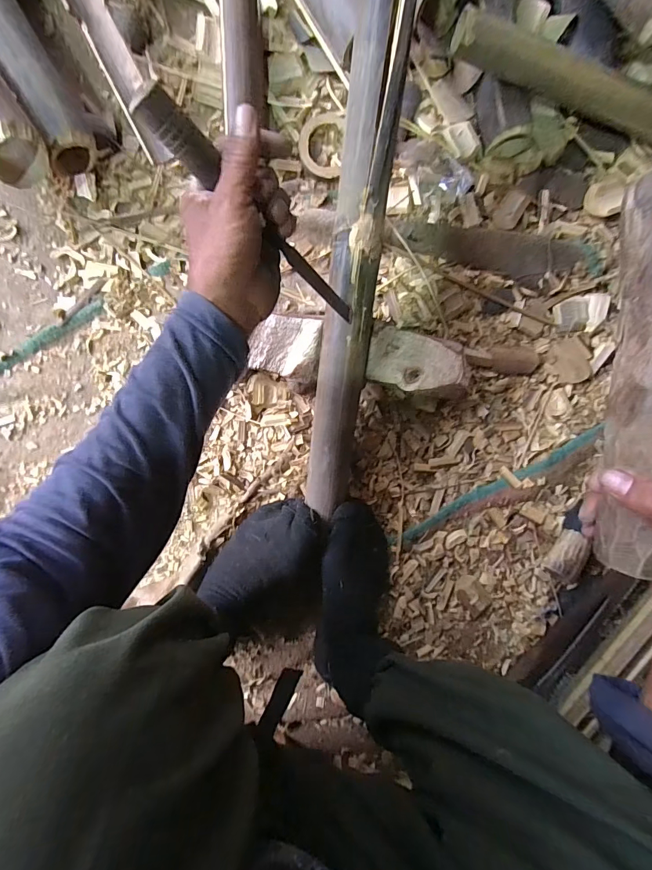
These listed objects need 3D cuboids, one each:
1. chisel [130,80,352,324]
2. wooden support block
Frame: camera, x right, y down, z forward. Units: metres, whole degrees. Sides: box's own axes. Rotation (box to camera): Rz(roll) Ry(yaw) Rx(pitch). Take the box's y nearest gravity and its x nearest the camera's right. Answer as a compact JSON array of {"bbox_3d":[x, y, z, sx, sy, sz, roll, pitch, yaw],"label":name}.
[{"bbox_3d":[-0.045,-0.170,0.334,0.237,0.019,0.024,29,92,-50],"label":"chisel"},{"bbox_3d":[0.038,-0.097,0.510,0.278,0.053,0.084,3,94,-6],"label":"wooden support block"}]

